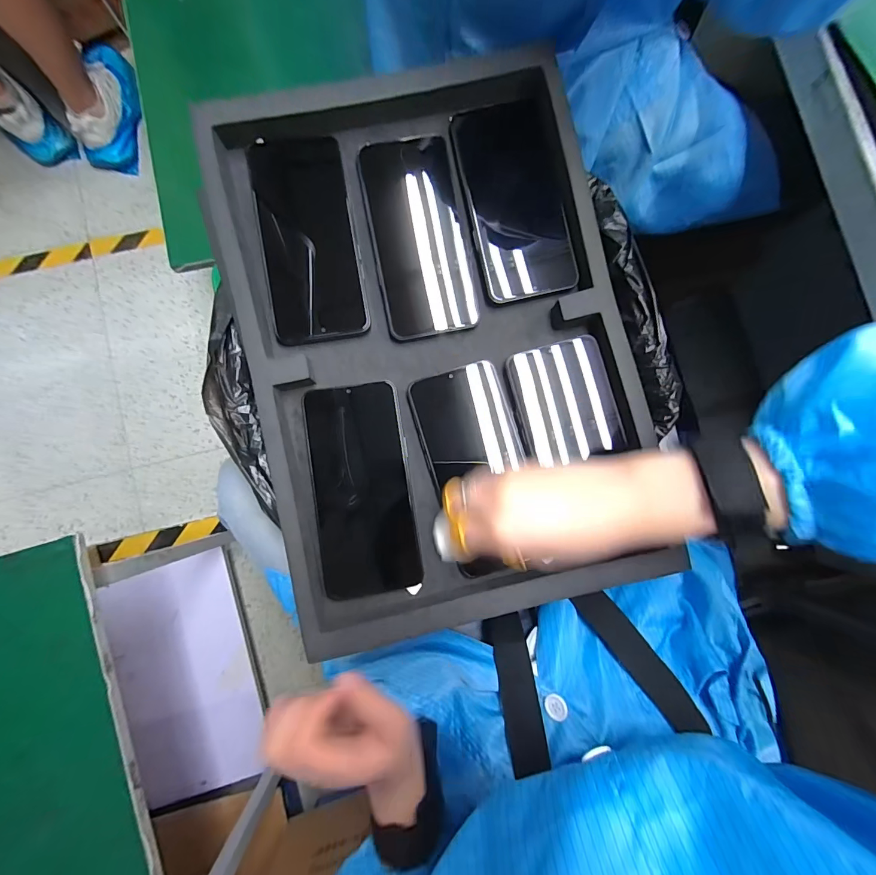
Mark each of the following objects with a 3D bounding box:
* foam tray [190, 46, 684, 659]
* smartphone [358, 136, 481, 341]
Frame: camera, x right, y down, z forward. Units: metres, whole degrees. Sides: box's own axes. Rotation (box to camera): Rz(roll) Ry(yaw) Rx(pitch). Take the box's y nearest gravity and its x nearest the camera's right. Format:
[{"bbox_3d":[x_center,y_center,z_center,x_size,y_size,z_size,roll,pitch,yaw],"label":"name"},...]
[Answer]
[{"bbox_3d":[-0.001,-0.078,0.319,0.284,0.042,0.424,-12,86,-3],"label":"foam tray"},{"bbox_3d":[-0.016,-0.168,0.332,0.076,0.008,0.160,-12,92,-2],"label":"smartphone"}]

